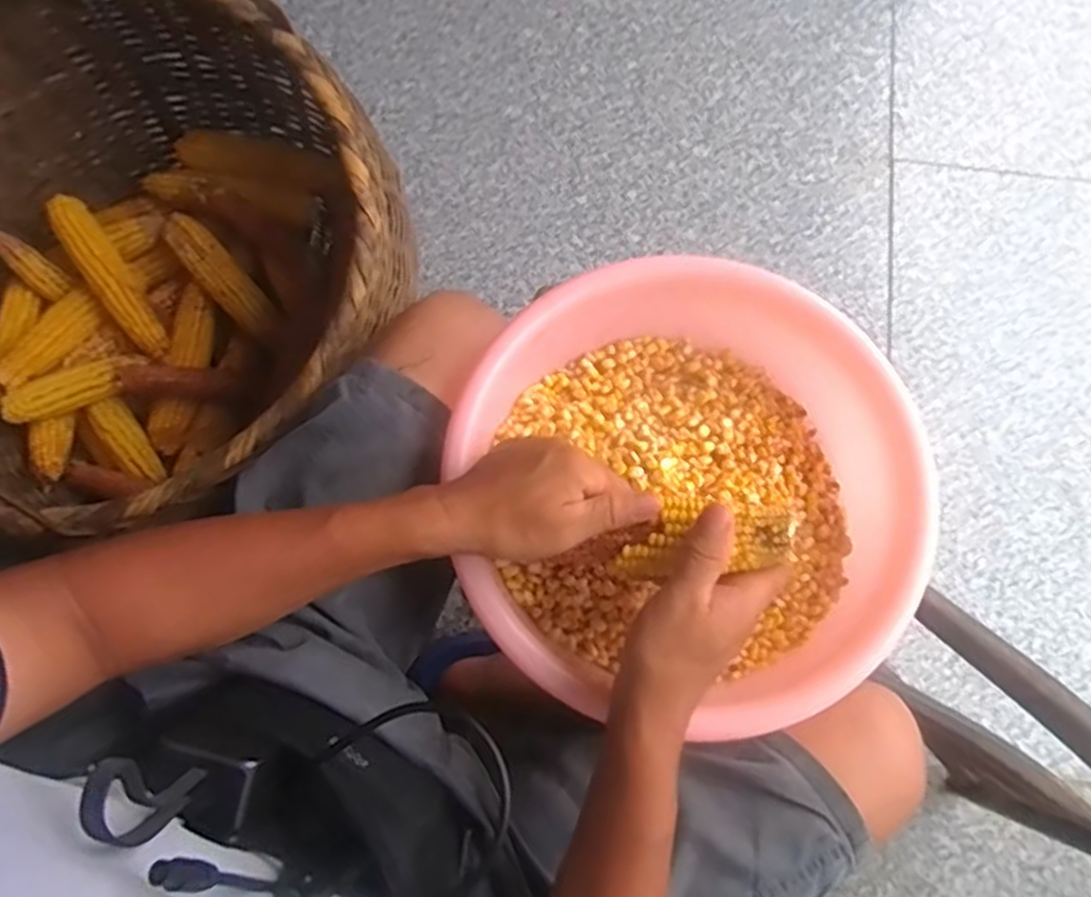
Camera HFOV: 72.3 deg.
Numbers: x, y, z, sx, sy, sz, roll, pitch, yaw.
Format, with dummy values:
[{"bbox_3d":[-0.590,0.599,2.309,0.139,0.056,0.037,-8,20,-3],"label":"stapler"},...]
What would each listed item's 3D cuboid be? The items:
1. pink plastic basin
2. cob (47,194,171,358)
[{"bbox_3d":[0.094,0.024,0.523,0.307,0.097,0.307,0,76,1],"label":"pink plastic basin"},{"bbox_3d":[-0.474,-0.185,0.813,0.043,0.032,0.188,-30,106,-6],"label":"cob"}]

